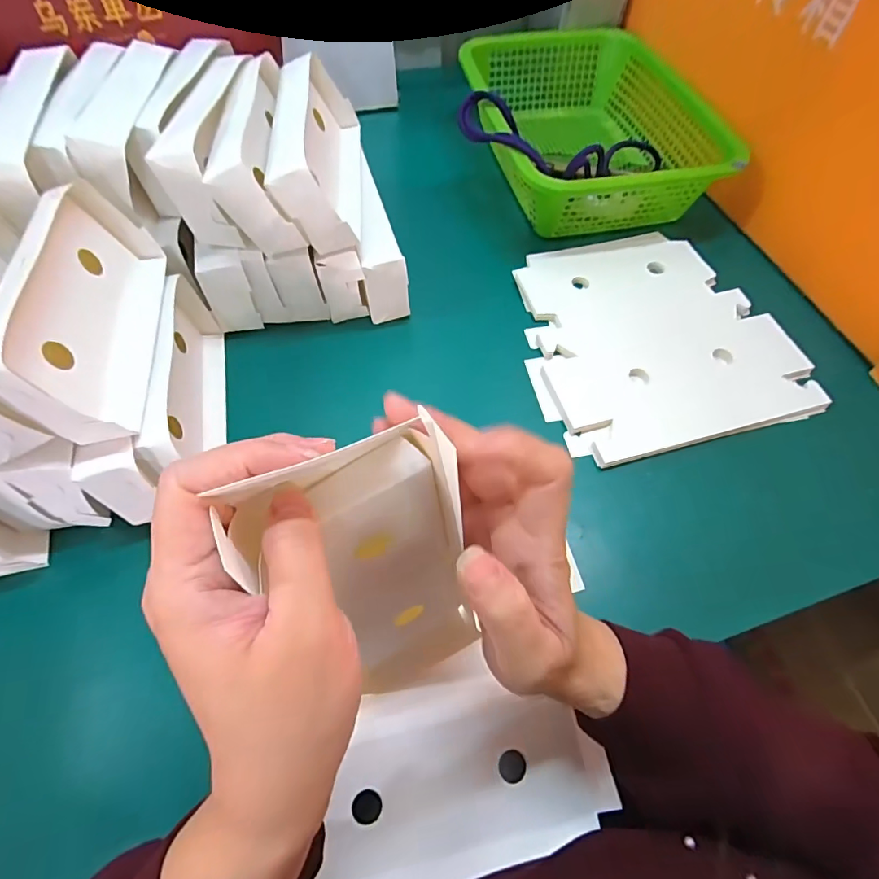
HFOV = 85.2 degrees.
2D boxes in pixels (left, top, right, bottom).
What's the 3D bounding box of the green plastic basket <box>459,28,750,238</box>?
[{"bbox_3d":[0.192,-0.393,0.628,0.248,0.111,0.352,-8,60,-7],"label":"green plastic basket"}]

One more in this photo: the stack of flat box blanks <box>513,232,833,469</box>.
[{"bbox_3d":[0.209,-0.112,0.501,0.257,0.025,0.267,-13,61,-10],"label":"stack of flat box blanks"}]

